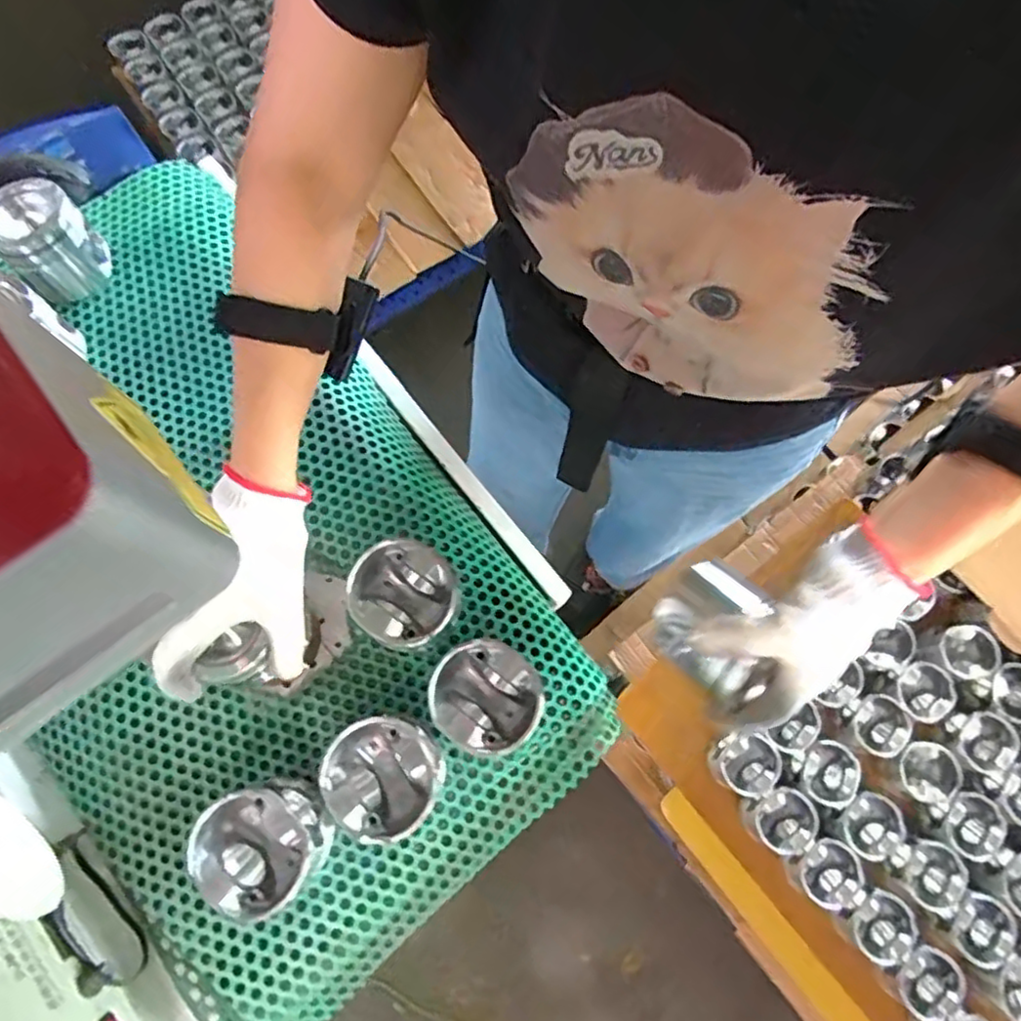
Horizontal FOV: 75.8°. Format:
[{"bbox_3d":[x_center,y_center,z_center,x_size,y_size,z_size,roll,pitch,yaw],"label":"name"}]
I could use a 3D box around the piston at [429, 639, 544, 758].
[{"bbox_3d":[-0.016,0.140,0.490,0.077,0.065,0.076,0,74,0],"label":"piston"}]

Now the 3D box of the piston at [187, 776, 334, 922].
[{"bbox_3d":[-0.176,0.235,0.463,0.088,0.067,0.082,0,74,0],"label":"piston"}]

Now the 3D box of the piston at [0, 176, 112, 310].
[{"bbox_3d":[-0.423,-0.246,0.603,0.081,0.068,0.078,43,78,11],"label":"piston"}]

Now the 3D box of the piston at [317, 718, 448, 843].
[{"bbox_3d":[-0.091,0.192,0.471,0.078,0.061,0.088,38,77,10],"label":"piston"}]

